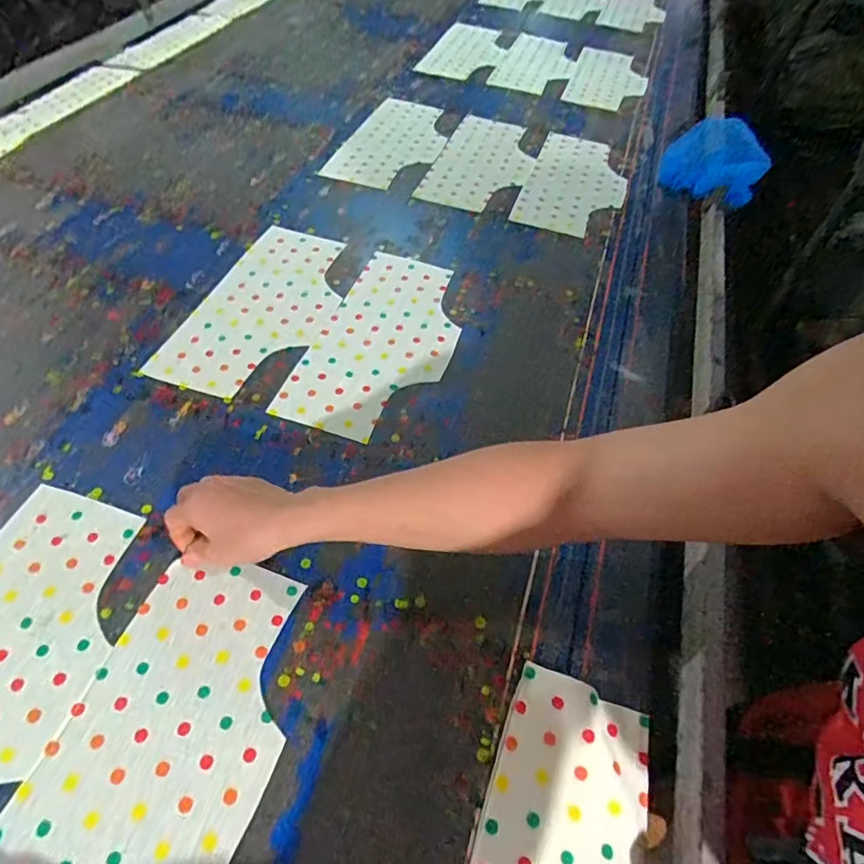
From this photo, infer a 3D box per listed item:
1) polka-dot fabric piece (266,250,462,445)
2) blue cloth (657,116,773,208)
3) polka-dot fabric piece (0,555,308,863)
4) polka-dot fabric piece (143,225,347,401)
[{"bbox_3d":[-0.055,-0.123,0.707,0.164,0.007,0.316,15,52,9],"label":"polka-dot fabric piece"},{"bbox_3d":[0.482,-0.464,0.945,0.166,0.087,0.121,22,56,15],"label":"blue cloth"},{"bbox_3d":[-0.207,0.248,0.419,0.161,0.009,0.310,16,55,11],"label":"polka-dot fabric piece"},{"bbox_3d":[-0.213,-0.170,0.734,0.163,0.007,0.318,16,51,9],"label":"polka-dot fabric piece"}]

